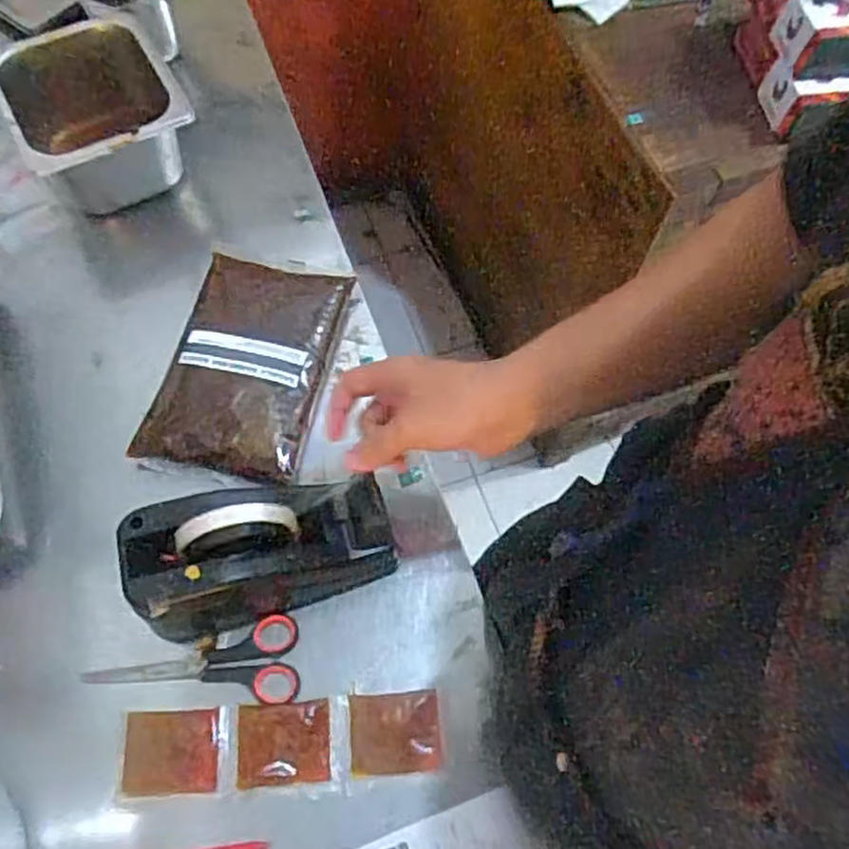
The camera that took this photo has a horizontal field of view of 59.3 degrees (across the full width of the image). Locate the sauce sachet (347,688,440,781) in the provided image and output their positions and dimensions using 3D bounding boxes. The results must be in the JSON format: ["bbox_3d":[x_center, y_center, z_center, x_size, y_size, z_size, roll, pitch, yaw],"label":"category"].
[{"bbox_3d":[-0.022,0.230,0.560,0.066,0.004,0.060,-2,64,-3],"label":"sauce sachet"}]

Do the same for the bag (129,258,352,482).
[{"bbox_3d":[-0.159,-0.061,0.676,0.137,0.022,0.214,11,64,4],"label":"bag"}]

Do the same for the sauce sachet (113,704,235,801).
[{"bbox_3d":[-0.182,0.240,0.551,0.080,0.010,0.059,-2,64,-3],"label":"sauce sachet"}]

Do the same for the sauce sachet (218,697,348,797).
[{"bbox_3d":[-0.104,0.237,0.551,0.095,0.008,0.061,-3,64,-3],"label":"sauce sachet"}]

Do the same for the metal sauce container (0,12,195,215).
[{"bbox_3d":[-0.325,-0.301,0.756,0.163,0.106,0.177,-24,67,-13],"label":"metal sauce container"}]

